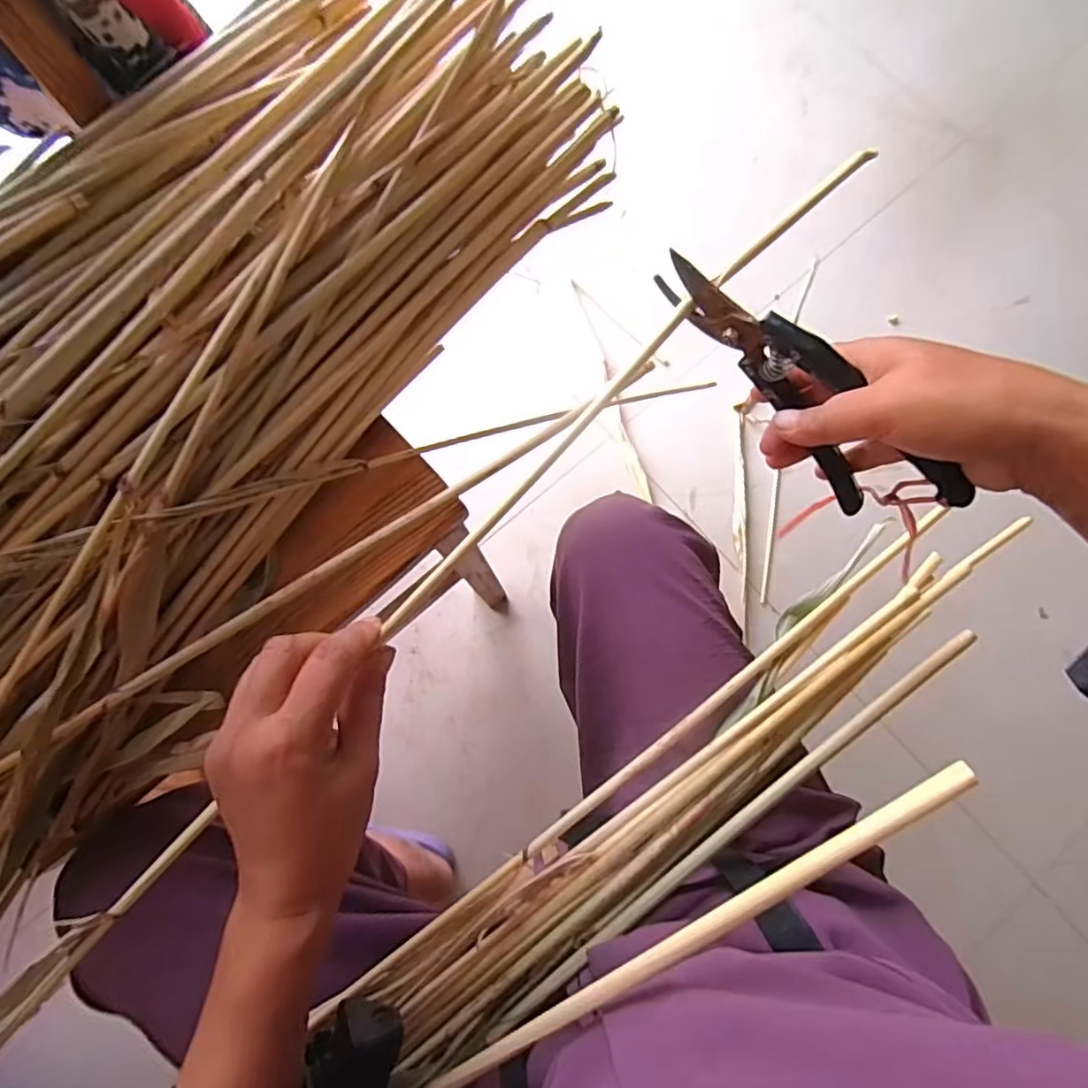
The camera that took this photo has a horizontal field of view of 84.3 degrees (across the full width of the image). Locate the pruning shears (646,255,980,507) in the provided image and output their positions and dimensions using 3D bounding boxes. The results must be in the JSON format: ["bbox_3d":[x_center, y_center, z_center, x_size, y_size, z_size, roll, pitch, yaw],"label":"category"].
[{"bbox_3d":[0.137,-0.085,0.337,0.019,0.092,0.190,-44,82,-8],"label":"pruning shears"}]

